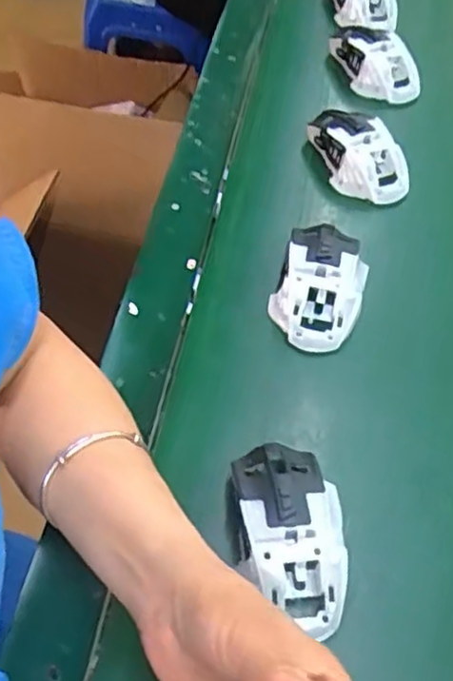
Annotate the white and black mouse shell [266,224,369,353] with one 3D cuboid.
[{"bbox_3d":[0.072,-0.048,0.516,0.064,0.032,0.110,15,56,9],"label":"white and black mouse shell"}]

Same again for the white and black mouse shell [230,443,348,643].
[{"bbox_3d":[0.037,0.110,0.401,0.062,0.027,0.110,-2,55,-3],"label":"white and black mouse shell"}]

